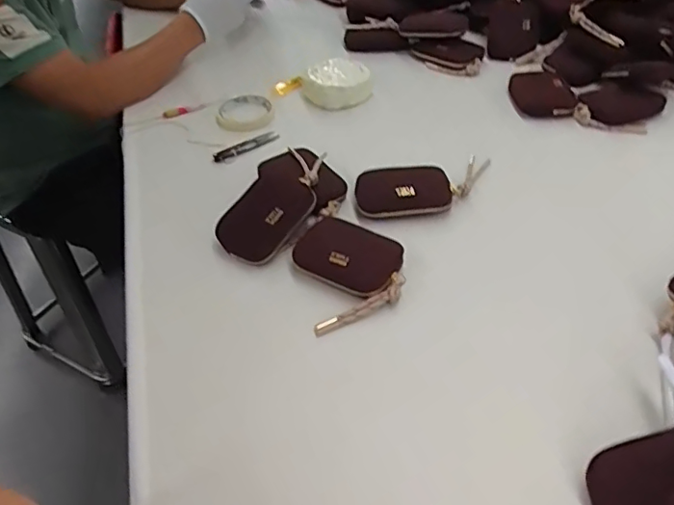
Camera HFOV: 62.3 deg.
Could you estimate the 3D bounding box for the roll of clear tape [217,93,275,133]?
[{"bbox_3d":[-0.146,-0.226,0.886,0.090,0.023,0.091,-1,44,1],"label":"roll of clear tape"}]

